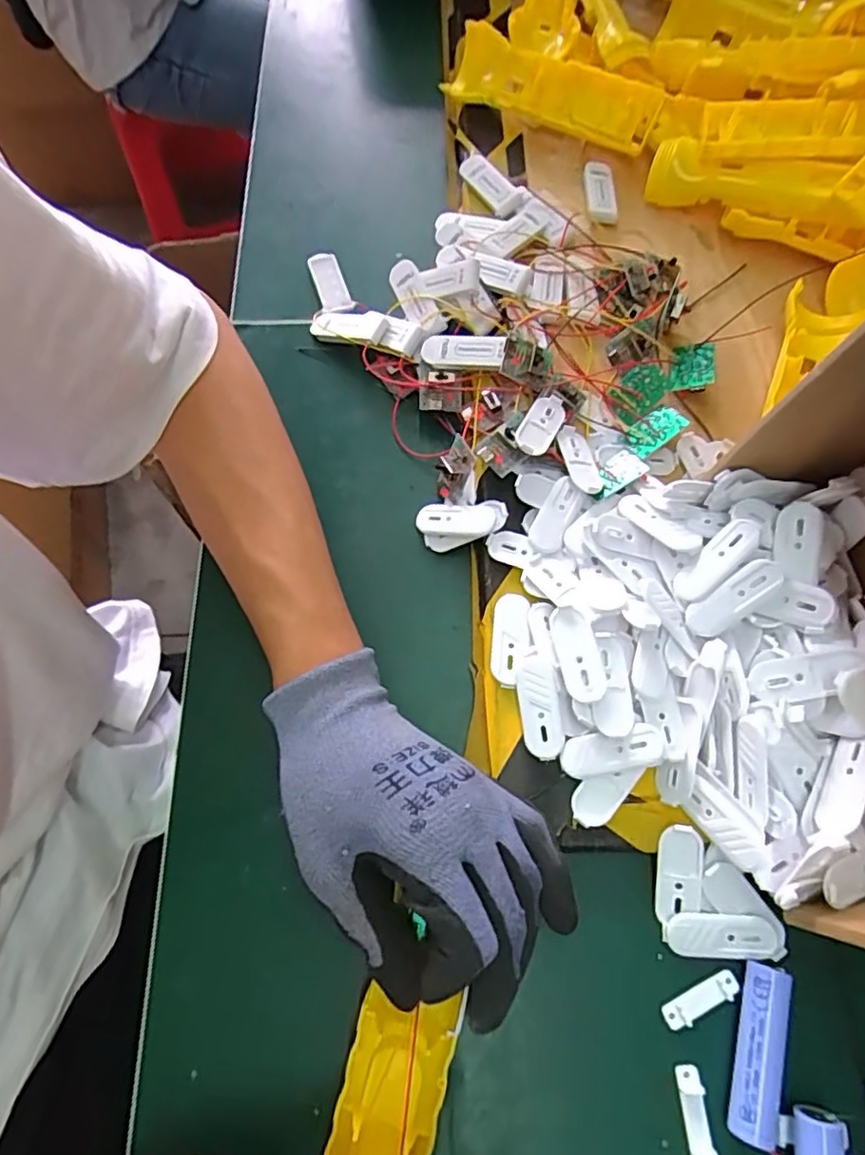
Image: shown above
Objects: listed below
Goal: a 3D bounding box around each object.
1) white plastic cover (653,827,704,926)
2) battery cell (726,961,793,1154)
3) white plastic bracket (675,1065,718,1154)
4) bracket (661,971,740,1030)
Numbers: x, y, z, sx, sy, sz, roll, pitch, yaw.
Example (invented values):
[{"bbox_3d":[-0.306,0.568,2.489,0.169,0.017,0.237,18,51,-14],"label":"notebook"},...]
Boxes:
[{"bbox_3d":[0.115,0.138,0.290,0.020,0.006,0.045,7,92,3],"label":"white plastic cover"},{"bbox_3d":[0.139,0.202,0.266,0.019,0.015,0.065,16,70,6],"label":"battery cell"},{"bbox_3d":[0.113,0.231,0.264,0.010,0.005,0.037,-6,69,-2],"label":"white plastic bracket"},{"bbox_3d":[0.122,0.191,0.280,0.037,0.004,0.011,-26,71,-9],"label":"bracket"}]

